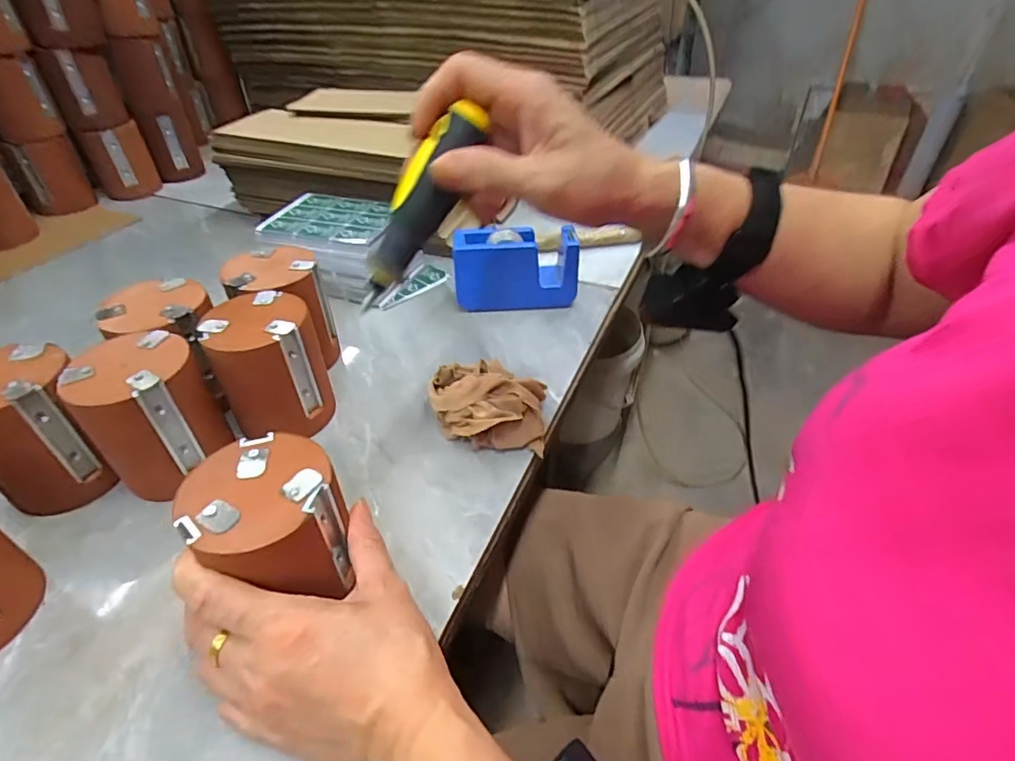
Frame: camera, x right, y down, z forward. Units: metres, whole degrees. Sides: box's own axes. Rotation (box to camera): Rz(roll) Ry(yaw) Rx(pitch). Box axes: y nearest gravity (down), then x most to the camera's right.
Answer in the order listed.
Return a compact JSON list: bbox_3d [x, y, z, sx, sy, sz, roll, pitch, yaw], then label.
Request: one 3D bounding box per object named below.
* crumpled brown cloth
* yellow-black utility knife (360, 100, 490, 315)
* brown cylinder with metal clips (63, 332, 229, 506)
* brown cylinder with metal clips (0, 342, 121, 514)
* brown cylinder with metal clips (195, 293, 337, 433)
[{"bbox_3d":[-0.017,0.010,0.456,0.096,0.045,0.103,-1,41,-3],"label":"crumpled brown cloth"},{"bbox_3d":[-0.049,-0.096,0.301,0.028,0.122,0.022,36,11,35],"label":"yellow-black utility knife"},{"bbox_3d":[-0.256,0.023,0.396,0.080,0.099,0.081,-24,47,-26],"label":"brown cylinder with metal clips"},{"bbox_3d":[-0.335,0.034,0.384,0.073,0.102,0.077,-17,44,-20],"label":"brown cylinder with metal clips"},{"bbox_3d":[-0.189,-0.010,0.436,0.077,0.102,0.080,-19,45,-22],"label":"brown cylinder with metal clips"}]

